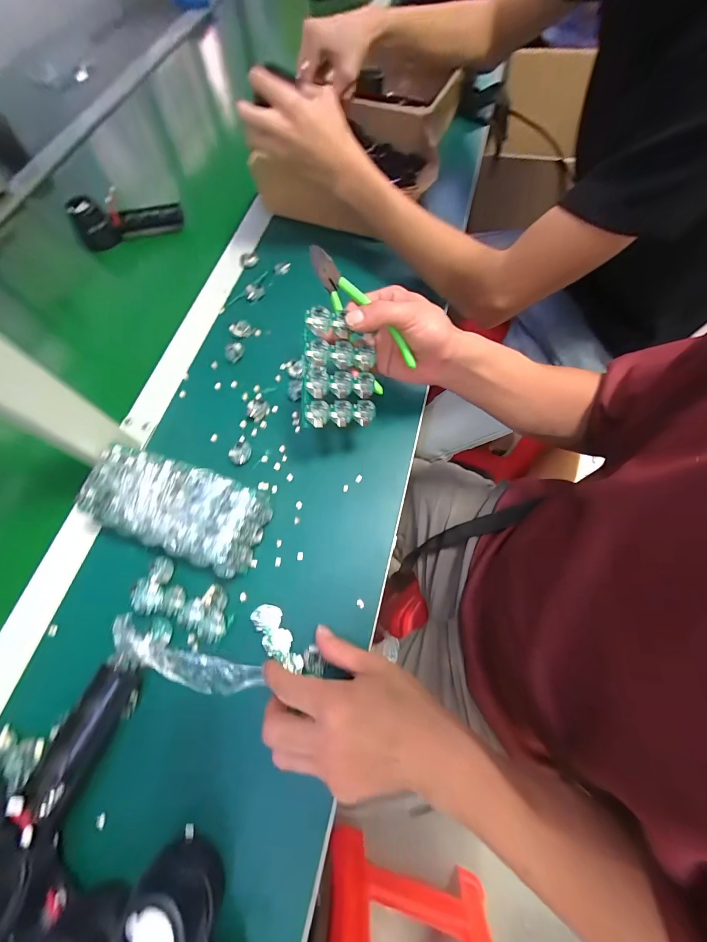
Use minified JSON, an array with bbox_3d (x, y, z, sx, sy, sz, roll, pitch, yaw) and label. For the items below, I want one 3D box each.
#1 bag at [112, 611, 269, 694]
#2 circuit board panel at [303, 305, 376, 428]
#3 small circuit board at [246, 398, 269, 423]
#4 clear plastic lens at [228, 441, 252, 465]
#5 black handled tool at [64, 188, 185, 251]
[{"bbox_3d":[-0.150,0.169,0.303,0.137,0.015,0.033,18,70,9],"label":"bag"},{"bbox_3d":[-0.013,-0.096,0.328,0.071,0.007,0.104,-3,105,-19],"label":"circuit board panel"},{"bbox_3d":[-0.115,-0.075,0.410,0.027,0.006,0.028,38,73,12],"label":"small circuit board"},{"bbox_3d":[-0.128,-0.021,0.388,0.024,0.007,0.028,28,71,12],"label":"clear plastic lens"},{"bbox_3d":[-0.351,-0.400,0.536,0.159,0.058,0.043,-18,68,-5],"label":"black handled tool"}]

